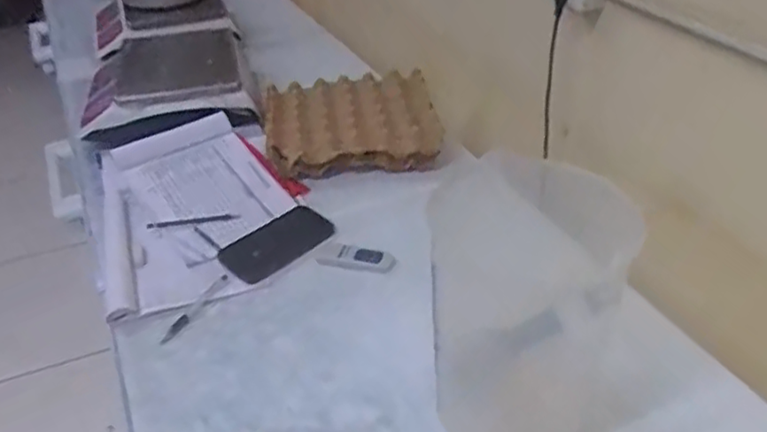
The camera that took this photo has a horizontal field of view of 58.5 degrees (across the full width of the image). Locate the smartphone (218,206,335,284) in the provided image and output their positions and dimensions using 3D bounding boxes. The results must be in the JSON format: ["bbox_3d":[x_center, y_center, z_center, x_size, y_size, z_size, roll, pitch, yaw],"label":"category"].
[{"bbox_3d":[-0.161,0.039,1.033,0.103,0.015,0.171,24,43,31],"label":"smartphone"}]

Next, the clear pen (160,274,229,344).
[{"bbox_3d":[-0.253,0.123,0.921,0.016,0.010,0.133,18,40,25],"label":"clear pen"}]

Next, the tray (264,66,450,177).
[{"bbox_3d":[-0.062,-0.189,1.289,0.316,0.074,0.323,-7,36,-7],"label":"tray"}]

